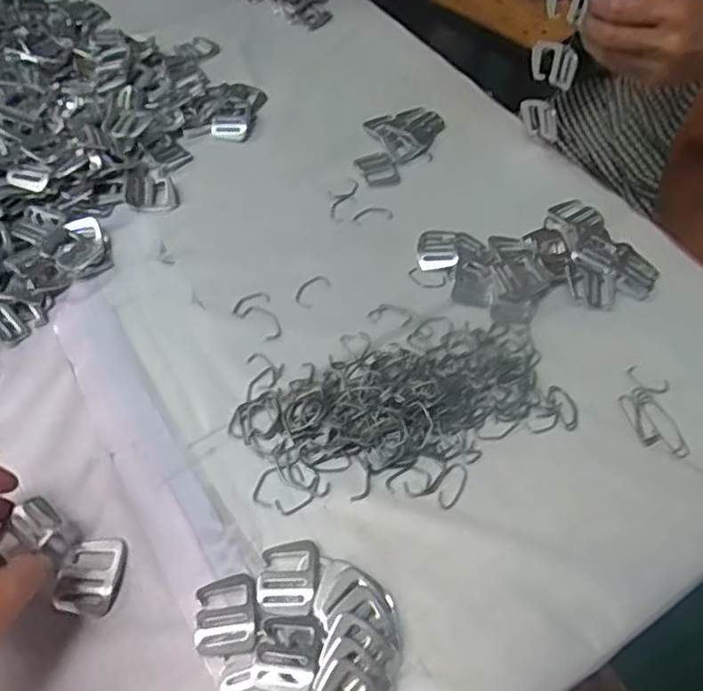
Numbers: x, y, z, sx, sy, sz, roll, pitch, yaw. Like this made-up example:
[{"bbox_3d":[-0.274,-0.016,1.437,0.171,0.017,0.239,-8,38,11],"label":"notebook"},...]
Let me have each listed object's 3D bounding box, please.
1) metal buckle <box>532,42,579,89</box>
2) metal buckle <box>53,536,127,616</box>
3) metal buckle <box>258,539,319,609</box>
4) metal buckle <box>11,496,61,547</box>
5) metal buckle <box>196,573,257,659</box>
[{"bbox_3d":[0.180,-0.252,0.579,0.008,0.038,0.049,-35,65,-24],"label":"metal buckle"},{"bbox_3d":[-0.161,0.141,0.402,0.038,0.004,0.047,7,56,0],"label":"metal buckle"},{"bbox_3d":[-0.039,0.142,0.405,0.035,0.007,0.043,4,56,-2],"label":"metal buckle"},{"bbox_3d":[-0.193,0.106,0.398,0.031,0.004,0.022,32,60,16],"label":"metal buckle"},{"bbox_3d":[-0.075,0.162,0.390,0.035,0.010,0.044,-6,57,-8],"label":"metal buckle"}]

